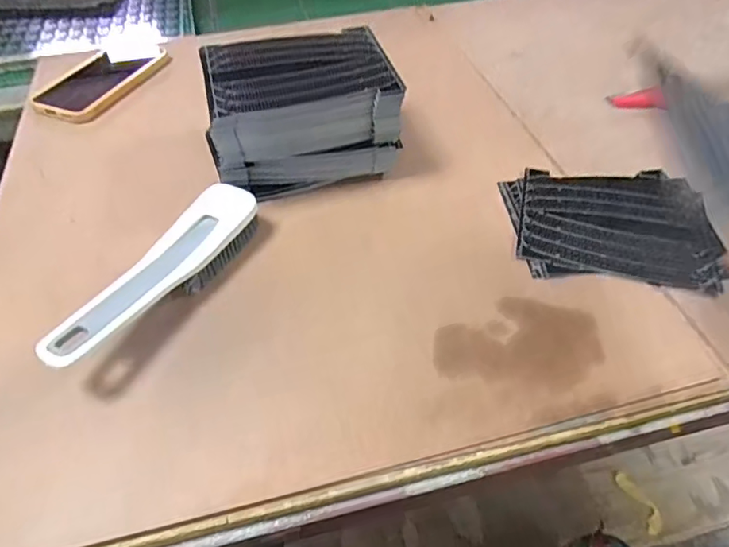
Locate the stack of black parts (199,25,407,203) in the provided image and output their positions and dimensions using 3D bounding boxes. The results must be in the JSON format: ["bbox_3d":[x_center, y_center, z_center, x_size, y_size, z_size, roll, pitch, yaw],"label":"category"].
[{"bbox_3d":[-0.059,-0.150,0.497,0.163,0.101,0.112,-13,50,-10],"label":"stack of black parts"}]

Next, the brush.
[{"bbox_3d":[-0.157,-0.001,0.403,0.049,0.046,0.192,25,53,21],"label":"brush"}]

